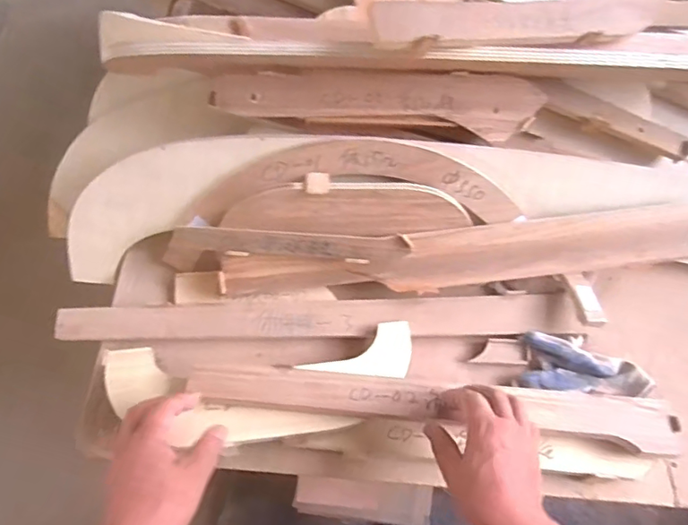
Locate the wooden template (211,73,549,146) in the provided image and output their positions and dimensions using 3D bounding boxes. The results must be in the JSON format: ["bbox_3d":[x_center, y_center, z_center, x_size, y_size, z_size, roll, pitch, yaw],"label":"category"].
[{"bbox_3d":[0.041,-0.186,0.631,0.376,0.044,0.058,2,68,-2],"label":"wooden template"}]

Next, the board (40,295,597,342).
[{"bbox_3d":[-0.021,0.070,0.660,0.616,0.030,0.049,-1,68,-3],"label":"board"}]

